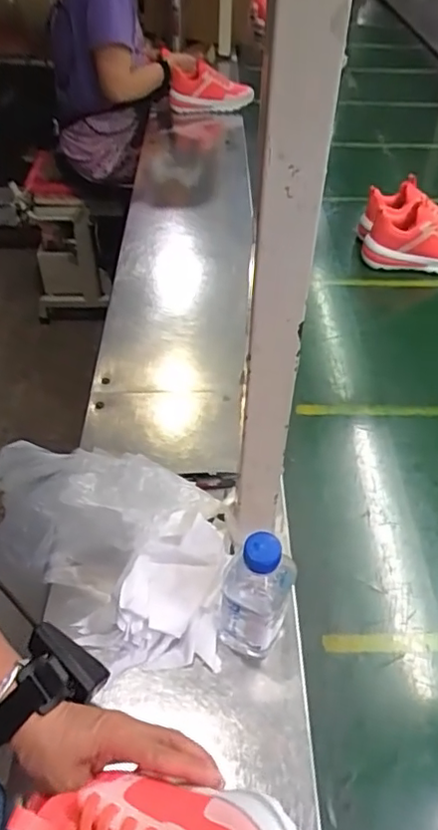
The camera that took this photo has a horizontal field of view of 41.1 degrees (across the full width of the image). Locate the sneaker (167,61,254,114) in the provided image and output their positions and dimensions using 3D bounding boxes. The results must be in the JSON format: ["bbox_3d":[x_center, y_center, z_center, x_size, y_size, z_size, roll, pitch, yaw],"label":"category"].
[{"bbox_3d":[-0.021,-0.875,1.568,0.218,0.098,0.103,0,46,-1],"label":"sneaker"}]

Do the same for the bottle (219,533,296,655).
[{"bbox_3d":[0.037,0.168,0.553,0.064,0.172,0.068,12,47,11],"label":"bottle"}]

